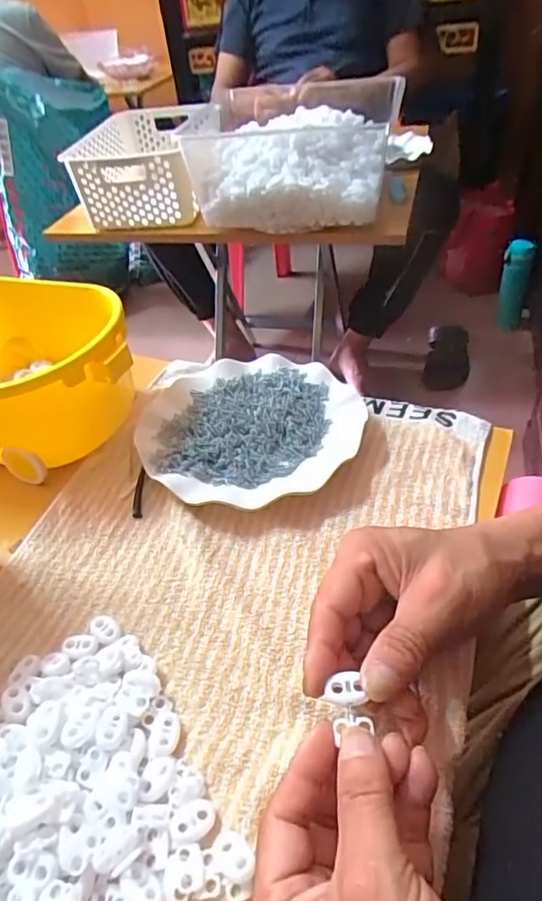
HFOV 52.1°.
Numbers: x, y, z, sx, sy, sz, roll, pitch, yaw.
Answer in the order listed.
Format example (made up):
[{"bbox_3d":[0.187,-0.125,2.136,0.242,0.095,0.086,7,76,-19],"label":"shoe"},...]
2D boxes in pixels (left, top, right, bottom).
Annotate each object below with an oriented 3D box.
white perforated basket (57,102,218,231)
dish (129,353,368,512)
[{"bbox_3d":[-0.210,-0.492,0.958,0.208,0.108,0.328,-1,42,8],"label":"white perforated basket"},{"bbox_3d":[-0.029,-0.029,0.486,0.179,0.024,0.201,-29,46,-22],"label":"dish"}]

